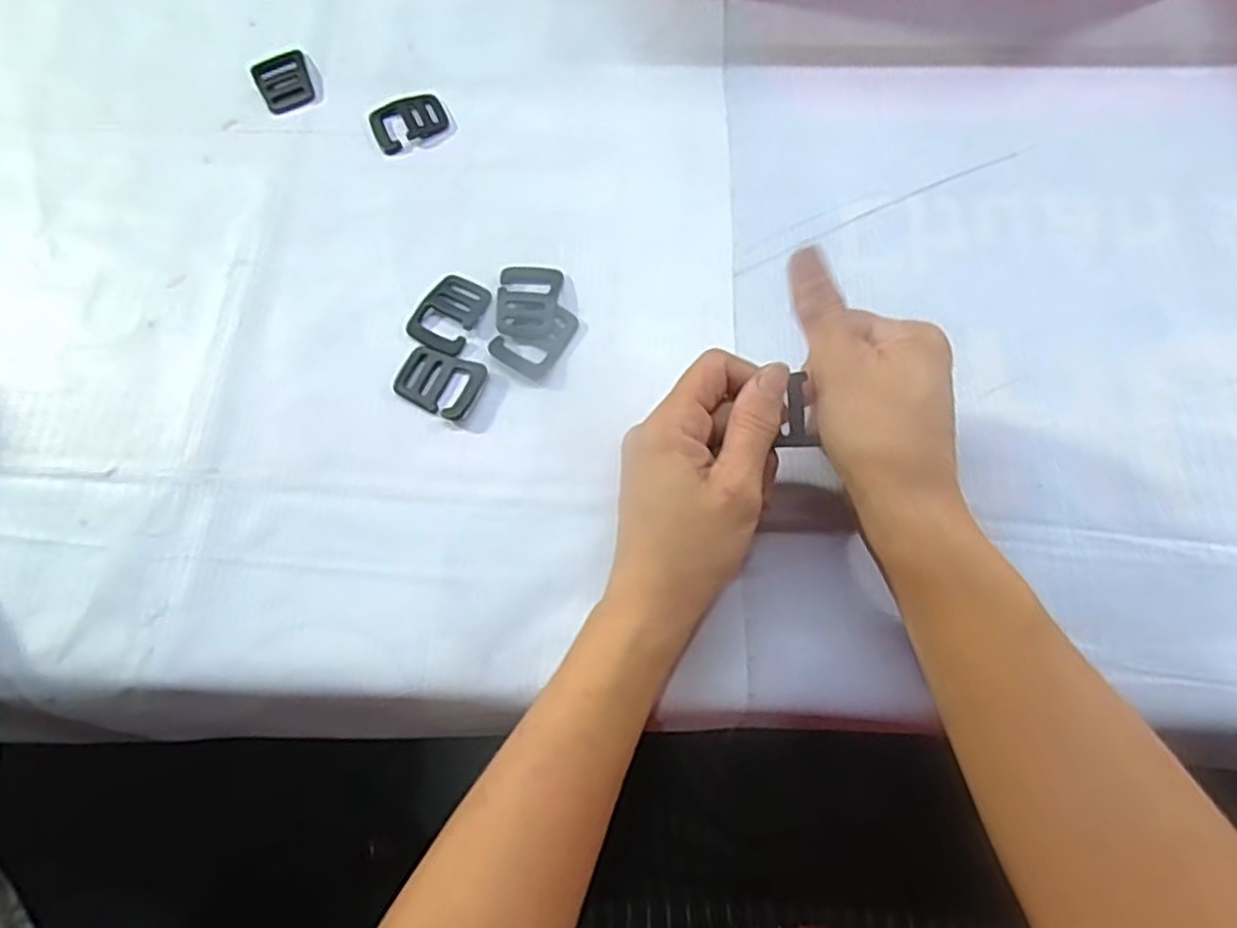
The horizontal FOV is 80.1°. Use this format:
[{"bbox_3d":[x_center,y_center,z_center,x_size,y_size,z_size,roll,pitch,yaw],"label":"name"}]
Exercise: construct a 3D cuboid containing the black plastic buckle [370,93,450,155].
[{"bbox_3d":[-0.123,-0.203,0.429,0.043,0.009,0.034,-23,72,-6],"label":"black plastic buckle"}]

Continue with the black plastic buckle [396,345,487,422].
[{"bbox_3d":[-0.091,-0.042,0.374,0.042,0.004,0.032,20,73,8],"label":"black plastic buckle"}]

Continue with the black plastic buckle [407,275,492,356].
[{"bbox_3d":[-0.089,-0.080,0.388,0.032,0.004,0.044,23,74,9],"label":"black plastic buckle"}]

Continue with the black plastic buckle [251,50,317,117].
[{"bbox_3d":[-0.202,-0.234,0.446,0.031,0.004,0.044,-27,73,-7],"label":"black plastic buckle"}]

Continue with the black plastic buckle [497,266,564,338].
[{"bbox_3d":[-0.047,-0.086,0.387,0.033,0.004,0.042,1,71,2],"label":"black plastic buckle"}]

